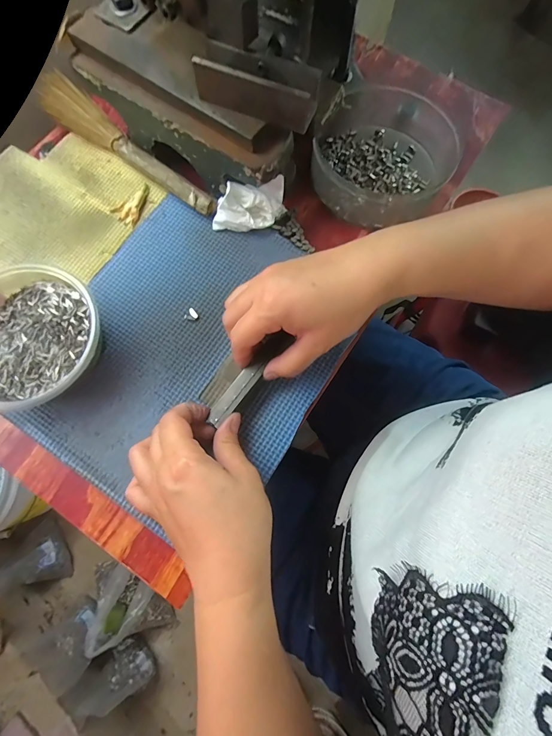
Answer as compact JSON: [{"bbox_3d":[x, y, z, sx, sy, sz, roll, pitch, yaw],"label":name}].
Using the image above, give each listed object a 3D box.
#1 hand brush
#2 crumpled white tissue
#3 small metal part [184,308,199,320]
[{"bbox_3d":[-0.151,-0.221,0.337,0.230,0.020,0.038,40,77,9],"label":"hand brush"},{"bbox_3d":[-0.026,-0.151,0.314,0.063,0.037,0.030,4,75,0],"label":"crumpled white tissue"},{"bbox_3d":[-0.076,-0.048,0.306,0.010,0.004,0.011,0,75,-1],"label":"small metal part"}]

